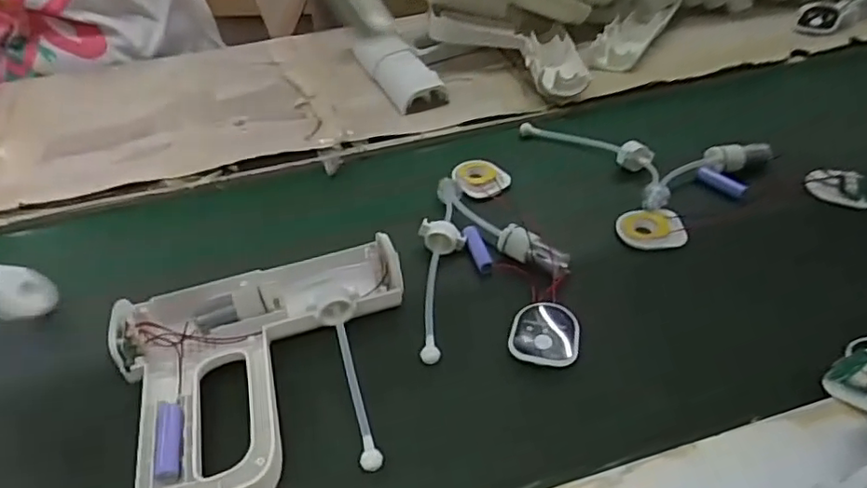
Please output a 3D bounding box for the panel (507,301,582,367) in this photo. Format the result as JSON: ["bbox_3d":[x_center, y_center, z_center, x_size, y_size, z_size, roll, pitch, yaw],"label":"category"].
[{"bbox_3d":[0.085,0.066,0.459,0.052,0.011,0.060,9,44,11],"label":"panel"}]

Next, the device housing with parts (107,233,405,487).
[{"bbox_3d":[-0.111,0.079,0.433,0.207,0.036,0.184,-16,45,-15],"label":"device housing with parts"}]

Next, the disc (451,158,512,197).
[{"bbox_3d":[0.046,-0.067,0.608,0.048,0.006,0.058,-28,49,-25],"label":"disc"}]

